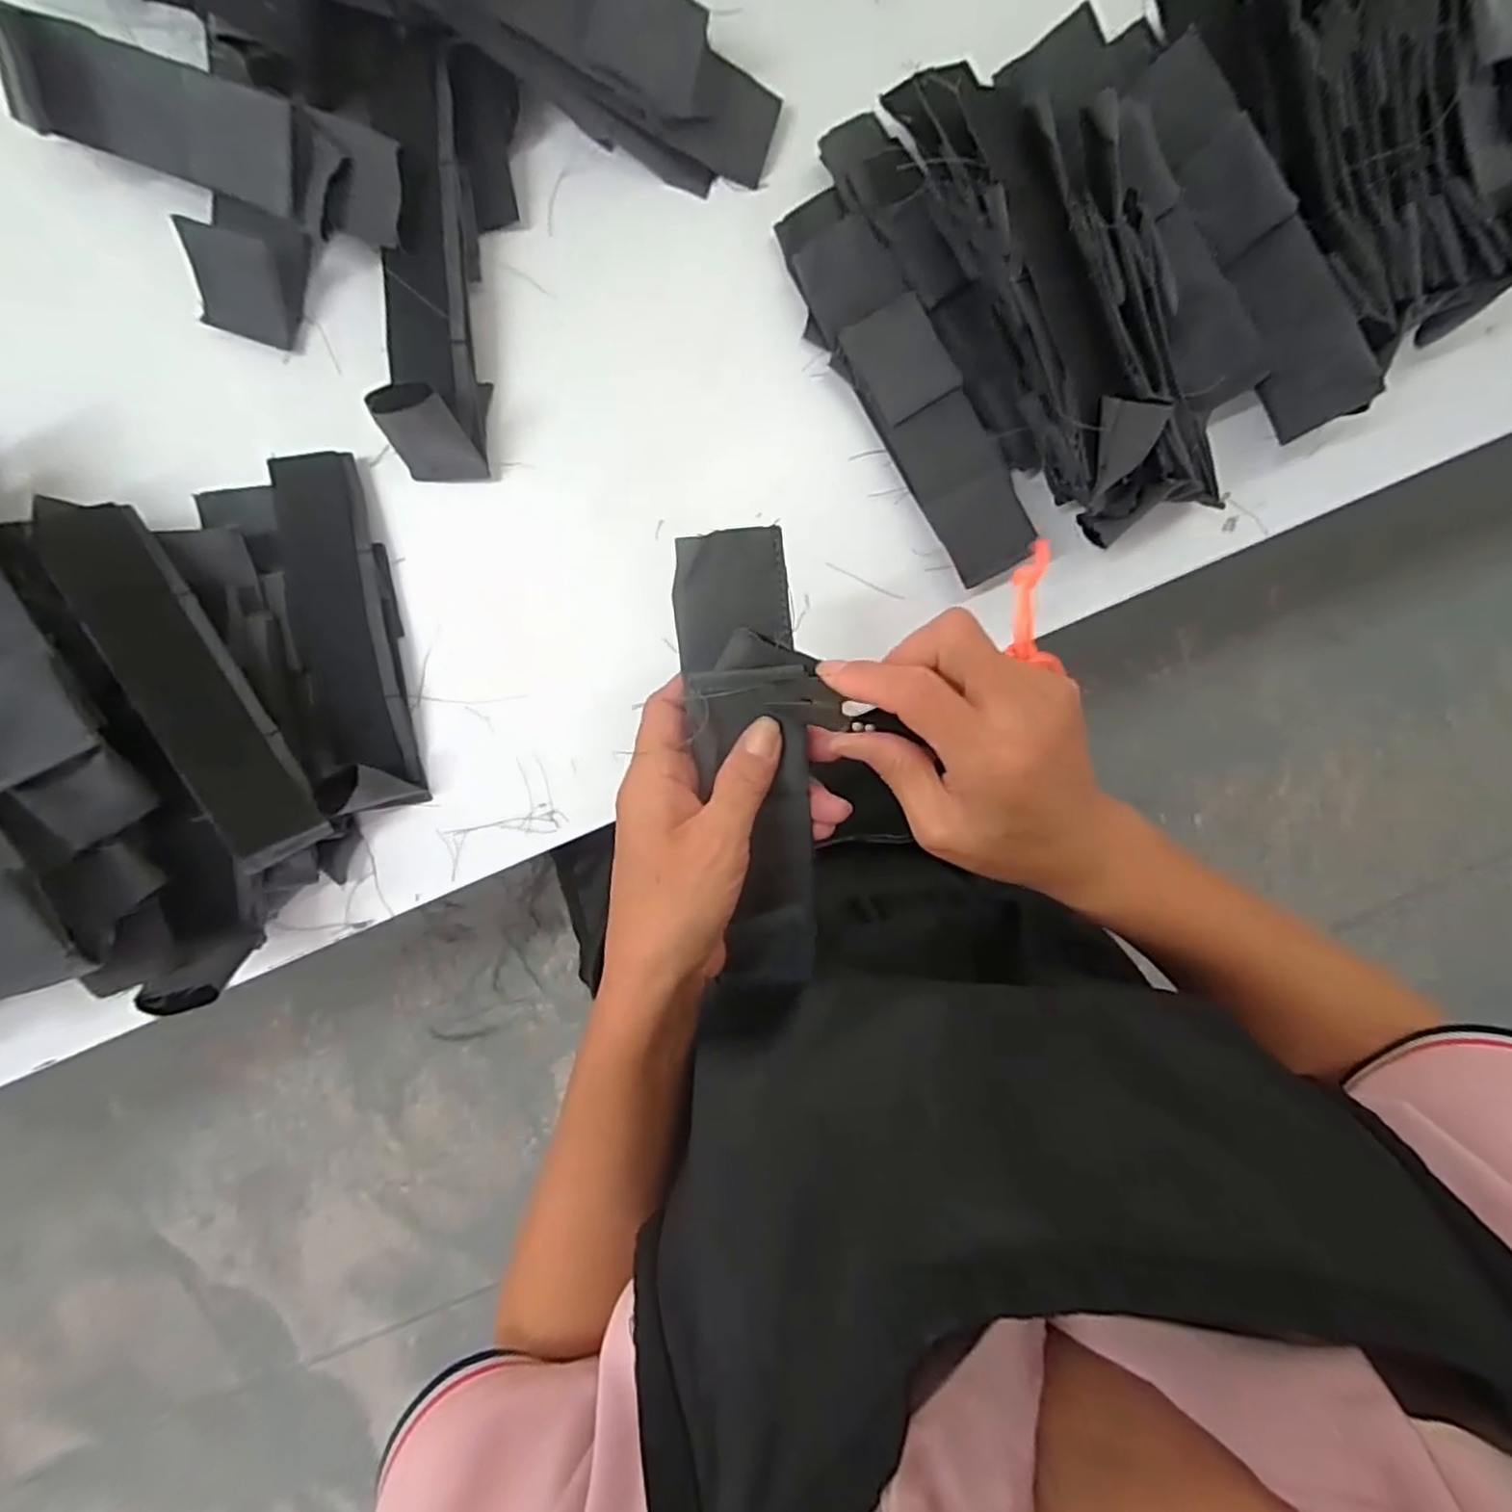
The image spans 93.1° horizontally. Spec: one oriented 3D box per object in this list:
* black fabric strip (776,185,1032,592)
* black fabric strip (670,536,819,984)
[{"bbox_3d":[0.082,-0.196,0.385,0.053,0.024,0.213,-33,97,4],"label":"black fabric strip"},{"bbox_3d":[0.000,0.008,0.288,0.044,0.019,0.187,-7,104,0],"label":"black fabric strip"}]

